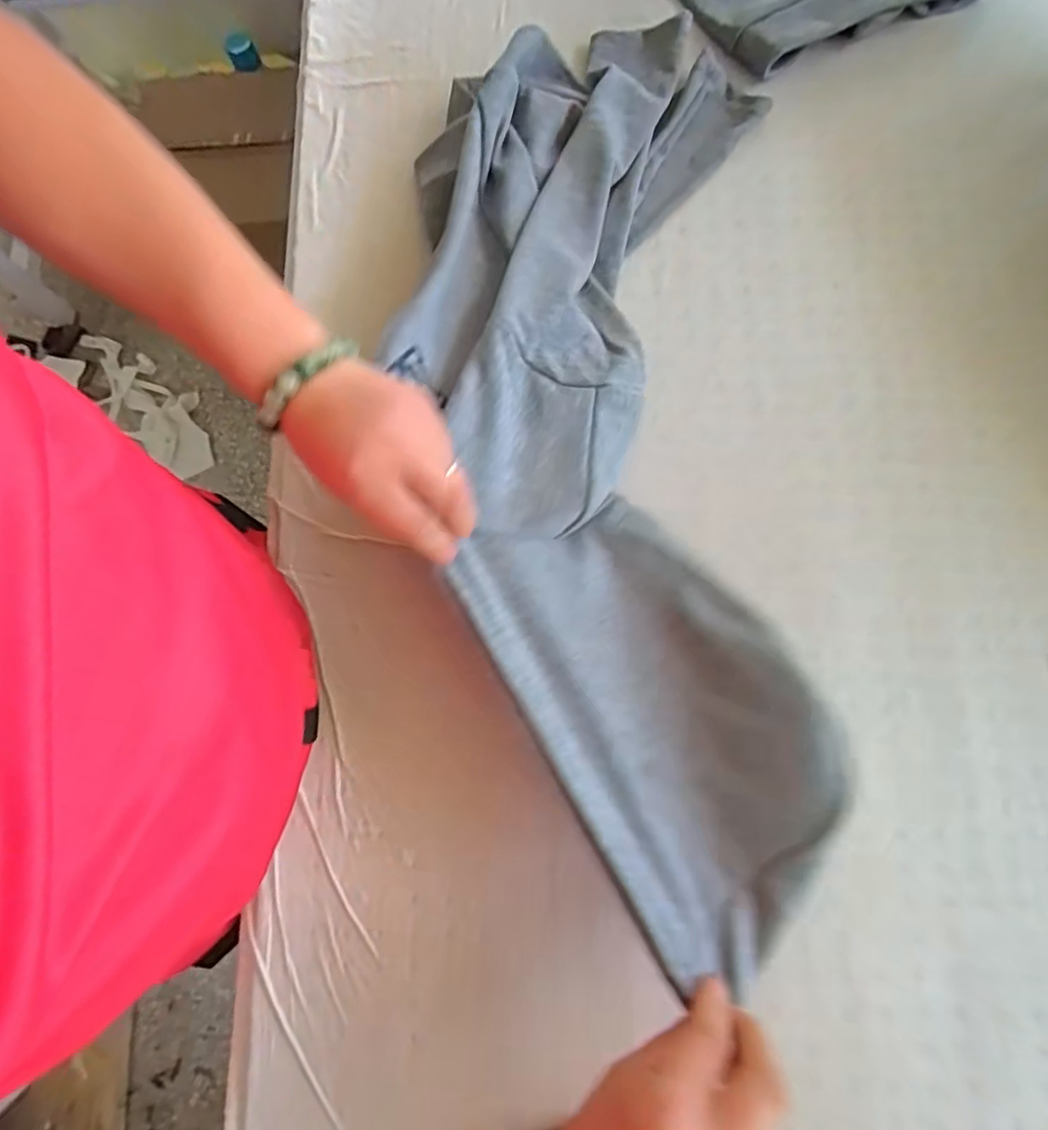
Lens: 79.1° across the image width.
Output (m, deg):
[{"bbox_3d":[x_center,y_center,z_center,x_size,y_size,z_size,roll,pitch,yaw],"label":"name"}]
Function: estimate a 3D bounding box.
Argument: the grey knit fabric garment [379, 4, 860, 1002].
[{"bbox_3d":[0.059,-0.109,0.459,0.269,0.075,0.706,-5,73,0],"label":"grey knit fabric garment"}]

